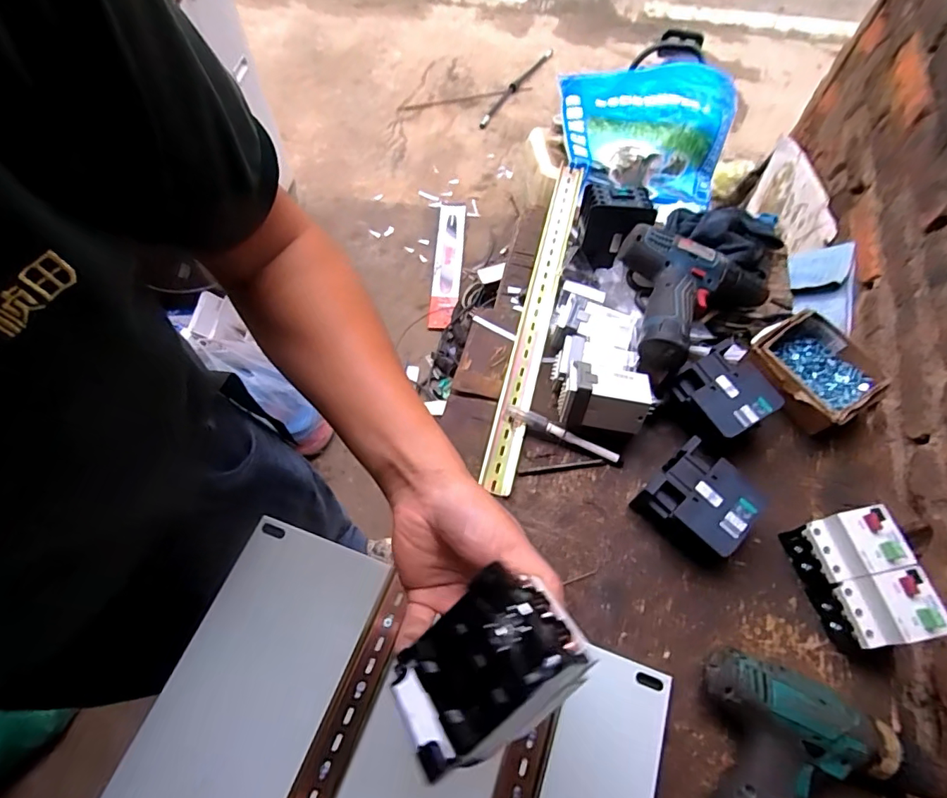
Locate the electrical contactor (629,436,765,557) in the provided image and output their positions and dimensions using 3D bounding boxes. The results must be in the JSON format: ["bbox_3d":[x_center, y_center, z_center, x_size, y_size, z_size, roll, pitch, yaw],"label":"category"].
[{"bbox_3d":[0.223,0.102,0.498,0.090,0.058,0.082,40,69,17],"label":"electrical contactor"}]

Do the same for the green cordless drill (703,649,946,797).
[{"bbox_3d":[0.256,0.326,0.387,0.169,0.054,0.199,18,65,7],"label":"green cordless drill"}]

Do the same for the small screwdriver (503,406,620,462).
[{"bbox_3d":[0.097,0.038,0.545,0.130,0.016,0.016,23,65,9],"label":"small screwdriver"}]

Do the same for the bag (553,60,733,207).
[{"bbox_3d":[0.543,-0.831,1.585,0.559,0.257,0.435,-6,64,-4],"label":"bag"}]

